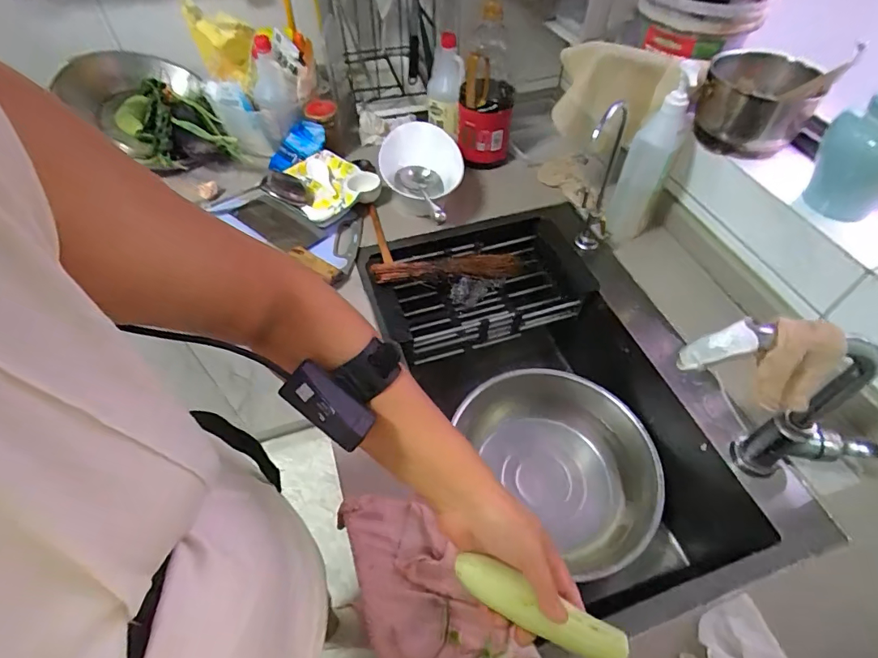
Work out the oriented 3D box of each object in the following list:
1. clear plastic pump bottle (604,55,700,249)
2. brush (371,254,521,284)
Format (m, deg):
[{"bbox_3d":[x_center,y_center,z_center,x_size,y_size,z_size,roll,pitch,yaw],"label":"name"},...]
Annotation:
[{"bbox_3d":[0.352,-0.278,0.786,0.070,0.299,0.105,22,55,16],"label":"clear plastic pump bottle"},{"bbox_3d":[0.023,-0.108,0.843,0.299,0.027,0.049,-7,50,-28],"label":"brush"}]

